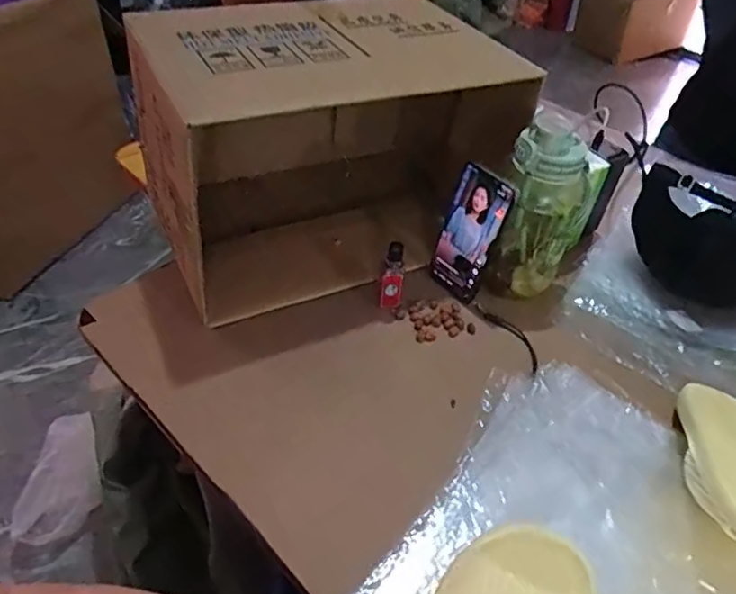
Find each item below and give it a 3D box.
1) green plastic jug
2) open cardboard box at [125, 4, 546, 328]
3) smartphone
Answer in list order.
[{"bbox_3d":[0.193,-0.091,0.652,0.086,0.207,0.079,22,45,18],"label":"green plastic jug"},{"bbox_3d":[-0.039,-0.194,0.701,0.422,0.258,0.280,-15,46,-20],"label":"open cardboard box"},{"bbox_3d":[0.116,-0.065,0.669,0.014,0.170,0.068,-24,54,-38],"label":"smartphone"}]

